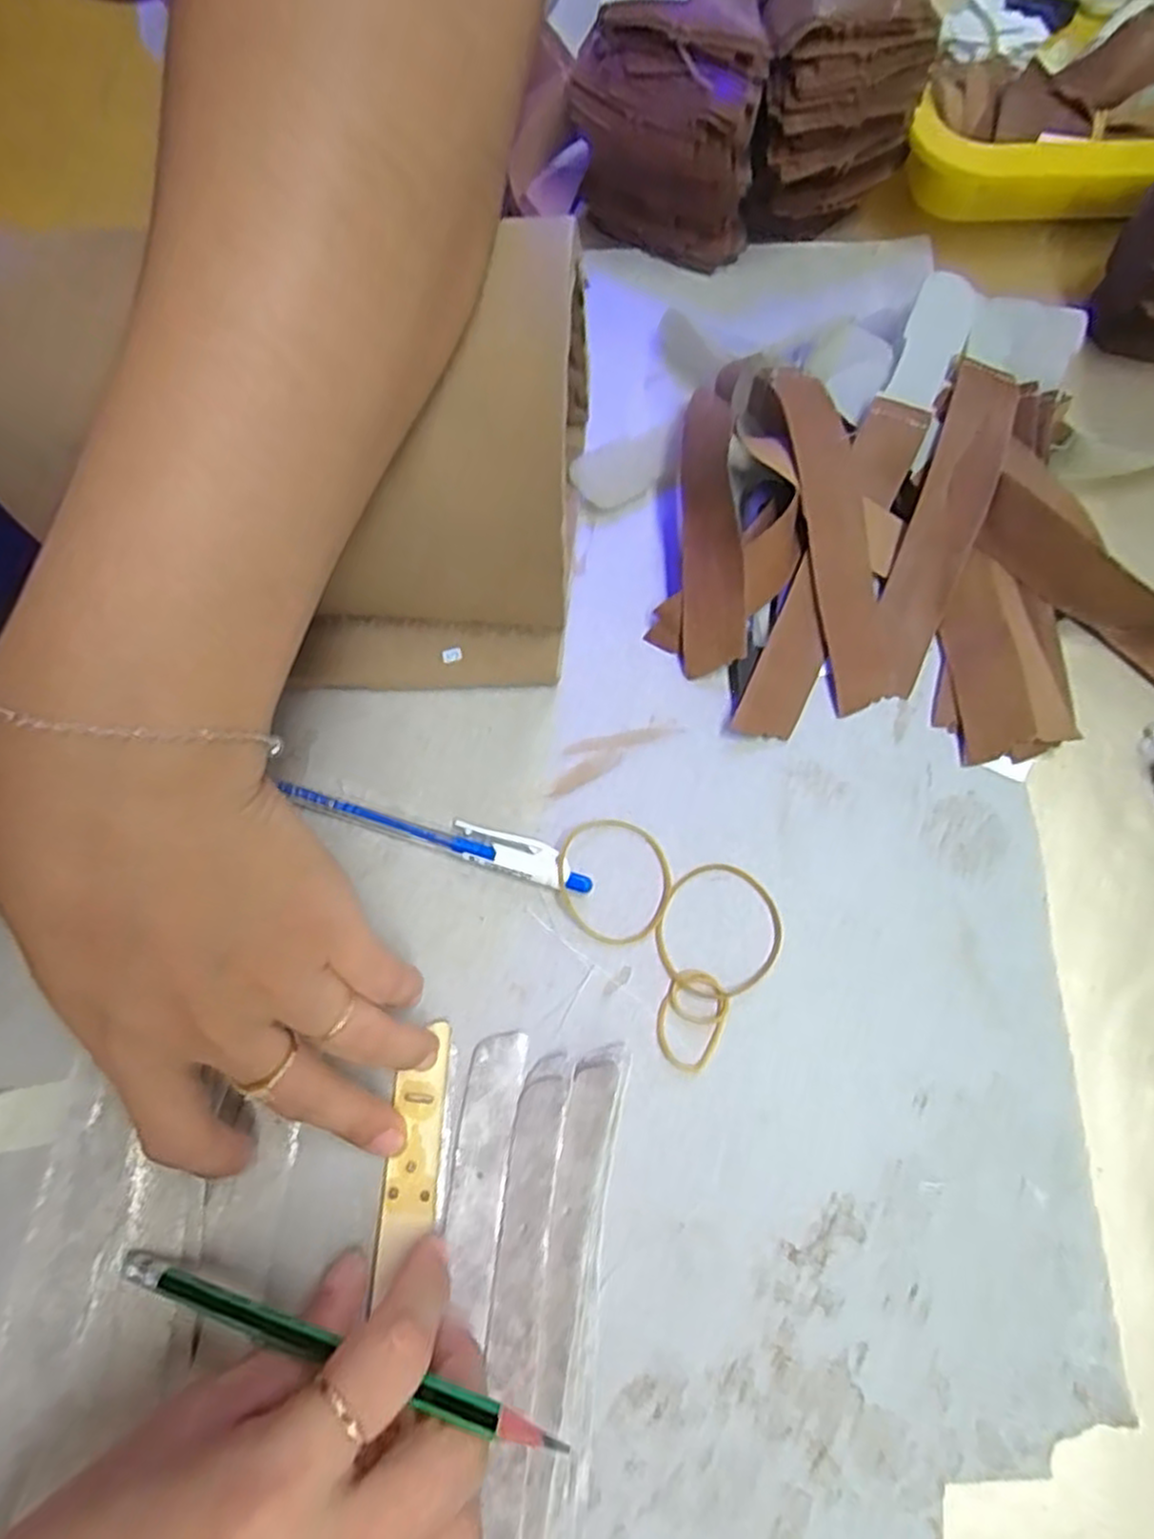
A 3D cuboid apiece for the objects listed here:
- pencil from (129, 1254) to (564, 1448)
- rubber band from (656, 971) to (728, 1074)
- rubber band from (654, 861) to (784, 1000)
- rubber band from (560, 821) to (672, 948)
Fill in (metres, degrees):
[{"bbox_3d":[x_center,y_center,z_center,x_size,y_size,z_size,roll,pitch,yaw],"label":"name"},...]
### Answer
[{"bbox_3d":[-0.073,0.162,0.213,0.149,0.006,0.007,5,74,20],"label":"pencil"},{"bbox_3d":[0.040,0.089,0.268,0.023,0.004,0.033,26,76,8],"label":"rubber band"},{"bbox_3d":[0.053,0.059,0.276,0.045,0.004,0.048,0,74,1],"label":"rubber band"},{"bbox_3d":[0.014,0.041,0.282,0.042,0.007,0.046,0,74,1],"label":"rubber band"}]

